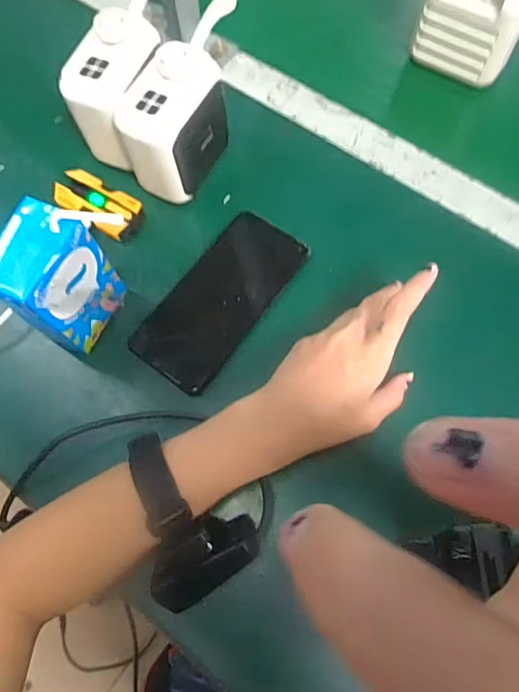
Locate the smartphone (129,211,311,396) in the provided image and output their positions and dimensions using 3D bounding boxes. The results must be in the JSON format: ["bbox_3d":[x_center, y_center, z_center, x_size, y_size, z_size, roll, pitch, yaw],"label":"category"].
[{"bbox_3d":[-0.031,-0.039,0.396,0.075,0.005,0.153,35,76,13],"label":"smartphone"}]

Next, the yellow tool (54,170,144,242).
[{"bbox_3d":[-0.137,-0.120,0.419,0.078,0.016,0.040,28,75,11],"label":"yellow tool"}]

